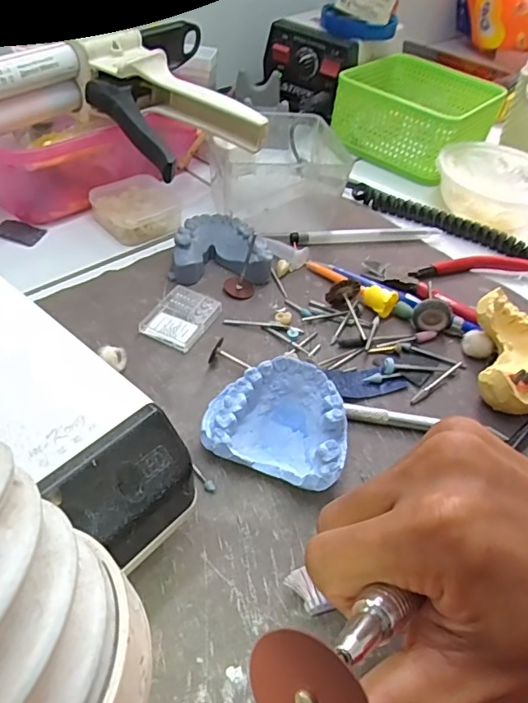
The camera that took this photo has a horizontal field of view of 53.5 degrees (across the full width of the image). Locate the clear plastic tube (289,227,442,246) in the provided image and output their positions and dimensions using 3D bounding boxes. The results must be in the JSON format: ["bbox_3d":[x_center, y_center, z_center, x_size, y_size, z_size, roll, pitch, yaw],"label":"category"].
[{"bbox_3d":[0.082,-0.093,0.415,0.124,0.008,0.010,-5,47,-13],"label":"clear plastic tube"}]

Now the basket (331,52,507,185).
[{"bbox_3d":[0.155,-0.242,0.533,0.133,0.062,0.138,37,52,25],"label":"basket"}]

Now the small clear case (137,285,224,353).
[{"bbox_3d":[-0.051,-0.022,0.327,0.036,0.007,0.047,22,48,13],"label":"small clear case"}]

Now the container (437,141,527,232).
[{"bbox_3d":[0.202,-0.143,0.461,0.099,0.041,0.099,4,46,-4],"label":"container"}]

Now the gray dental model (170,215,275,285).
[{"bbox_3d":[-0.031,-0.072,0.366,0.066,0.024,0.054,-2,47,-10],"label":"gray dental model"}]

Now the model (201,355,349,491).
[{"bbox_3d":[0.009,0.035,0.260,0.068,0.035,0.052,20,47,11],"label":"model"}]

